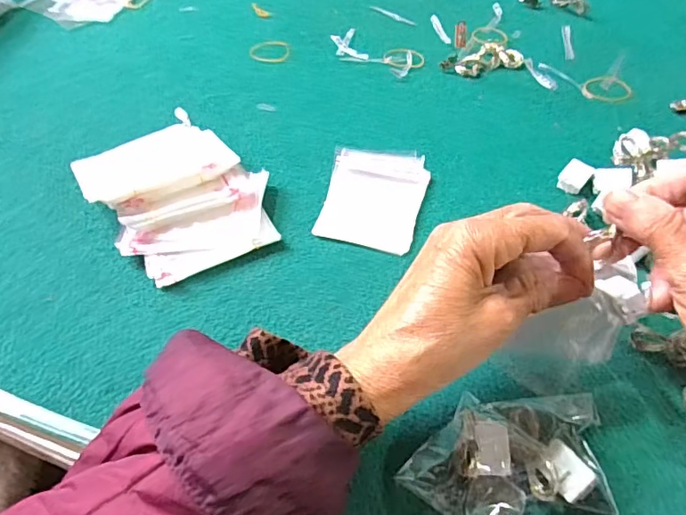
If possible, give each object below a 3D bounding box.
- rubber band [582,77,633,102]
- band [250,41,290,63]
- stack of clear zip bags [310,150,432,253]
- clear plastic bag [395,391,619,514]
[{"bbox_3d":[0.259,-0.166,0.507,0.047,0.005,0.039,2,51,3],"label":"rubber band"},{"bbox_3d":[-0.082,-0.231,0.572,0.043,0.004,0.046,-5,51,-3],"label":"band"},{"bbox_3d":[0.025,-0.052,0.419,0.079,0.005,0.114,11,52,10],"label":"stack of clear zip bags"},{"bbox_3d":[0.085,0.105,0.269,0.097,0.030,0.073,7,51,7],"label":"clear plastic bag"}]

